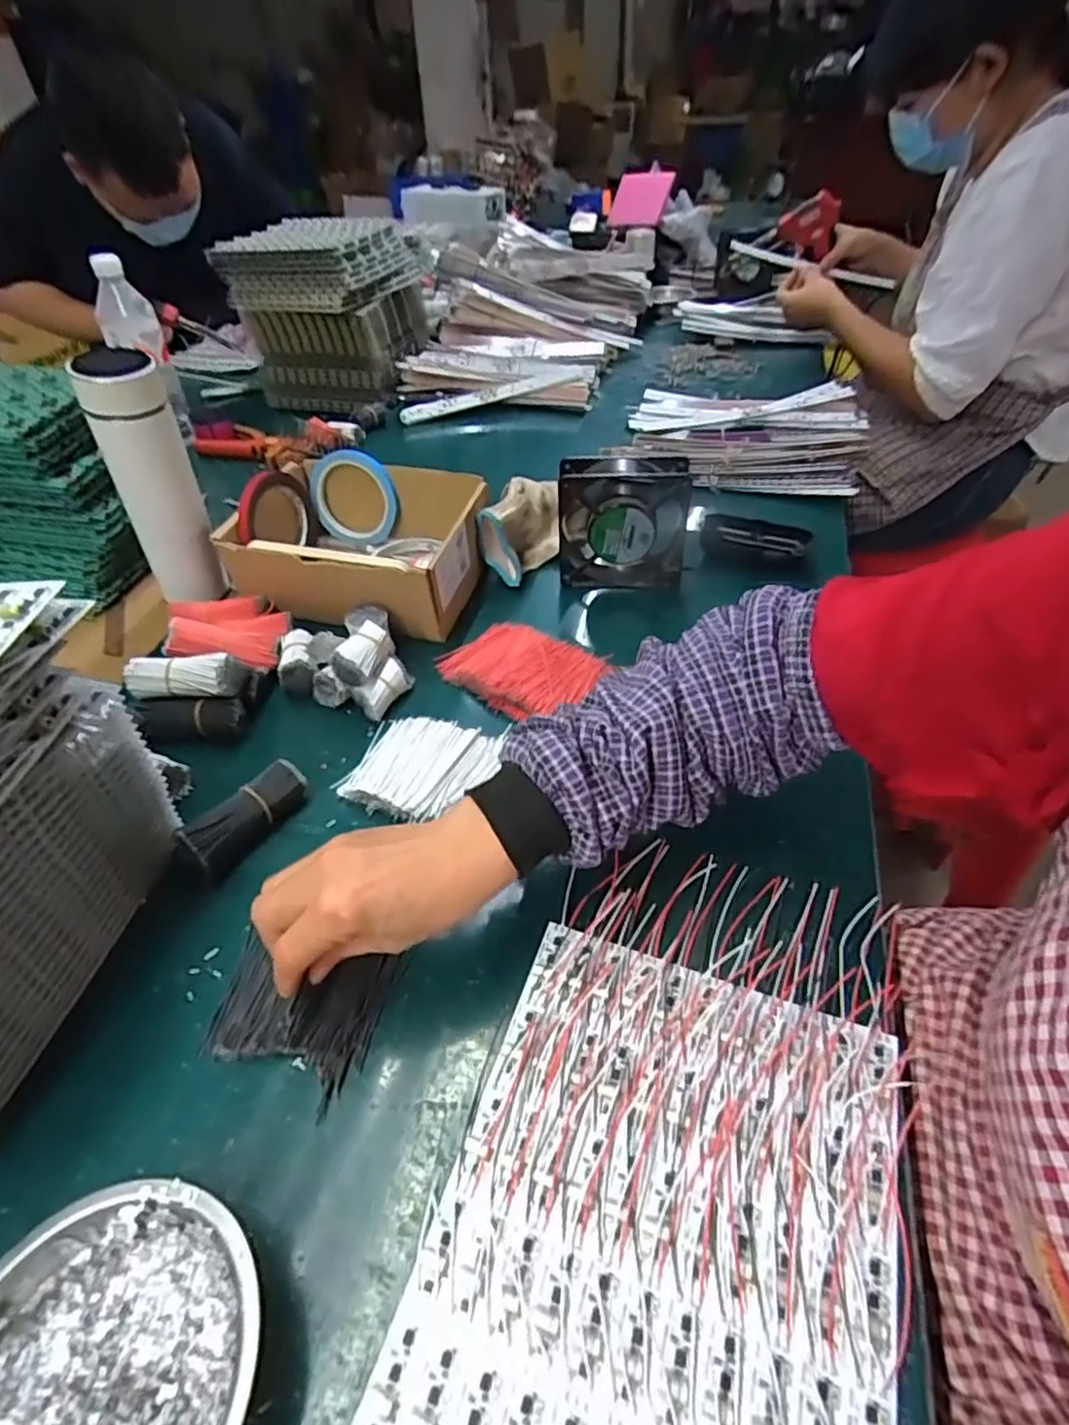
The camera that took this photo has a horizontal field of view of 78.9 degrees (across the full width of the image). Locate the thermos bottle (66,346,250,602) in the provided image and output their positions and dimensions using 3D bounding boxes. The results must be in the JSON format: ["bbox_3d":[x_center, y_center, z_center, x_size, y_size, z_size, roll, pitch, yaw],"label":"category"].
[{"bbox_3d":[-0.338,-0.201,0.586,0.059,0.216,0.052,2,44,3],"label":"thermos bottle"}]

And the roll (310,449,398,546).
[{"bbox_3d":[-0.194,-0.228,0.689,0.096,0.094,0.013,19,38,2],"label":"roll"}]

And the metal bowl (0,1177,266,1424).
[{"bbox_3d":[-0.171,0.263,0.253,0.120,0.042,0.123,-1,44,0],"label":"metal bowl"}]

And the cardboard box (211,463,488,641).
[{"bbox_3d":[-0.166,-0.168,0.641,0.222,0.079,0.170,8,44,9],"label":"cardboard box"}]

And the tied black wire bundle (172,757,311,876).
[{"bbox_3d":[-0.199,0.069,0.452,0.030,0.027,0.086,24,49,24],"label":"tied black wire bundle"}]

